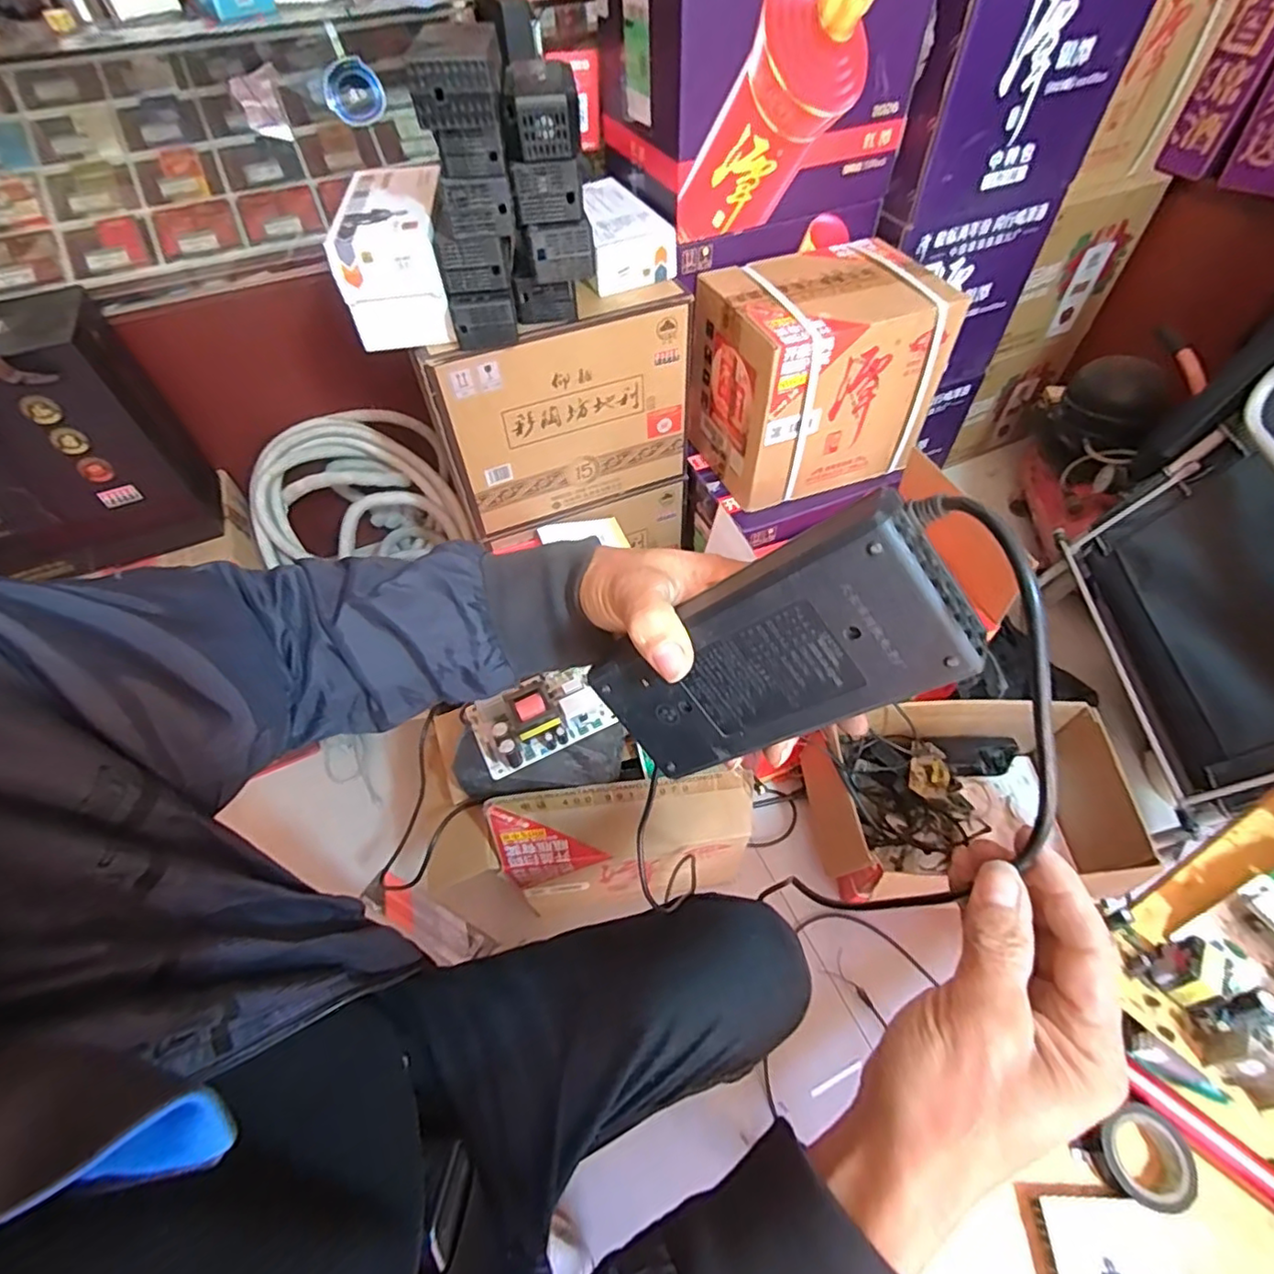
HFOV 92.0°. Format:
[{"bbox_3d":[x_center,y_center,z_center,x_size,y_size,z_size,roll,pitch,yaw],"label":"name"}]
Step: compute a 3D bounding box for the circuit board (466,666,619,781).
[{"bbox_3d":[-0.121,0.083,0.748,0.164,0.049,0.113,-24,57,-14],"label":"circuit board"}]

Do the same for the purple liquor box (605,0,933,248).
[{"bbox_3d":[0.164,-0.813,0.860,0.370,0.322,0.256,-21,56,-12],"label":"purple liquor box"}]

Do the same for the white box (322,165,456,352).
[{"bbox_3d":[-0.312,-0.500,0.812,0.120,0.127,0.222,-8,55,-4],"label":"white box"}]

